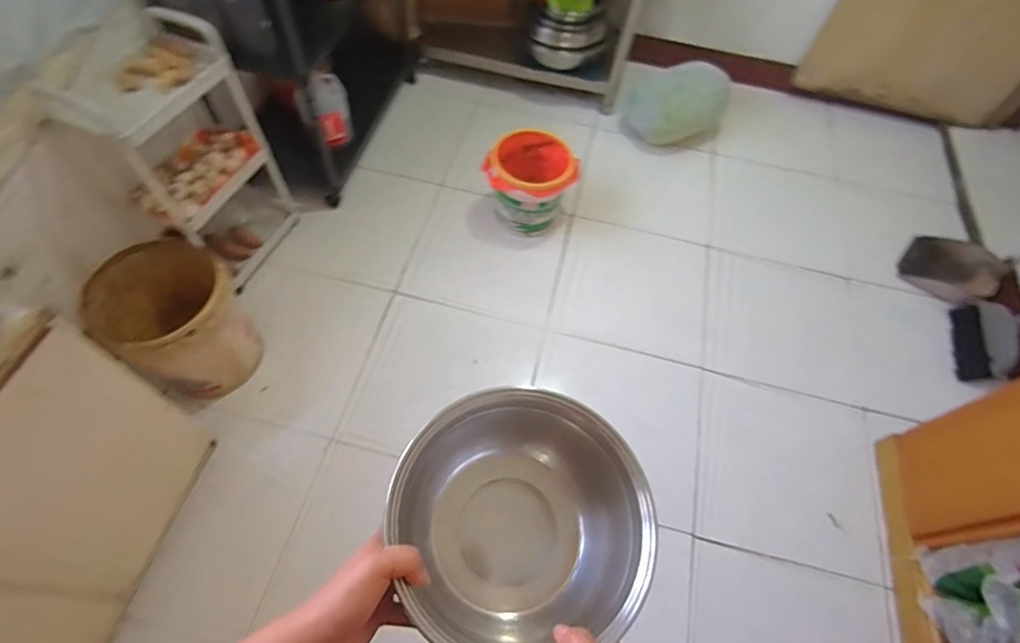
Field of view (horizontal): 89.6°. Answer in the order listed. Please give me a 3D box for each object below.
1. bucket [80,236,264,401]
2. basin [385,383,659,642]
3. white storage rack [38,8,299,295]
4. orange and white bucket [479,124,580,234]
[{"bbox_3d":[-0.815,-0.004,1.294,0.267,0.361,0.298,31,62,13],"label":"bucket"},{"bbox_3d":[0.010,0.197,0.485,0.222,0.125,0.214,2,63,-3],"label":"basin"},{"bbox_3d":[-0.805,-0.413,1.377,0.264,0.591,0.361,31,62,13],"label":"white storage rack"},{"bbox_3d":[0.058,-0.441,1.675,0.270,0.248,0.238,-23,64,-17],"label":"orange and white bucket"}]

